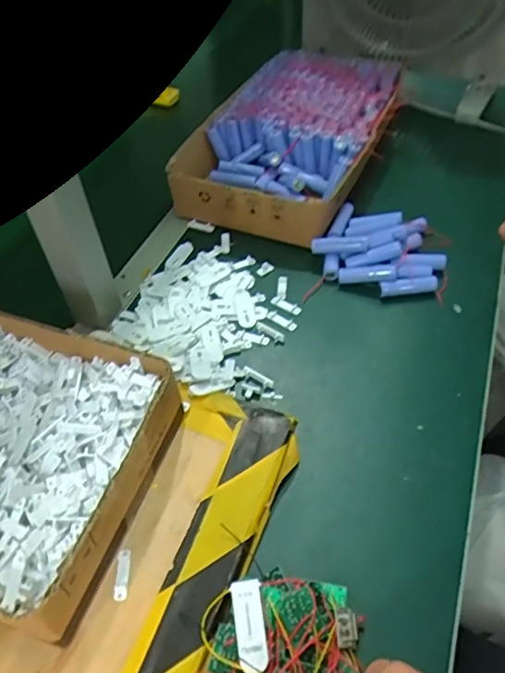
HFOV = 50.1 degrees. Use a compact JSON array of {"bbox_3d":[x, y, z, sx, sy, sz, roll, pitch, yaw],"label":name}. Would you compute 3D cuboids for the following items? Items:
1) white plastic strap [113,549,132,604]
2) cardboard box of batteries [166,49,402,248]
[{"bbox_3d":[-0.099,0.182,0.413,0.010,0.004,0.037,-2,49,1],"label":"white plastic strap"},{"bbox_3d":[0.064,-0.281,0.769,0.219,0.077,0.377,20,52,19],"label":"cardboard box of batteries"}]

